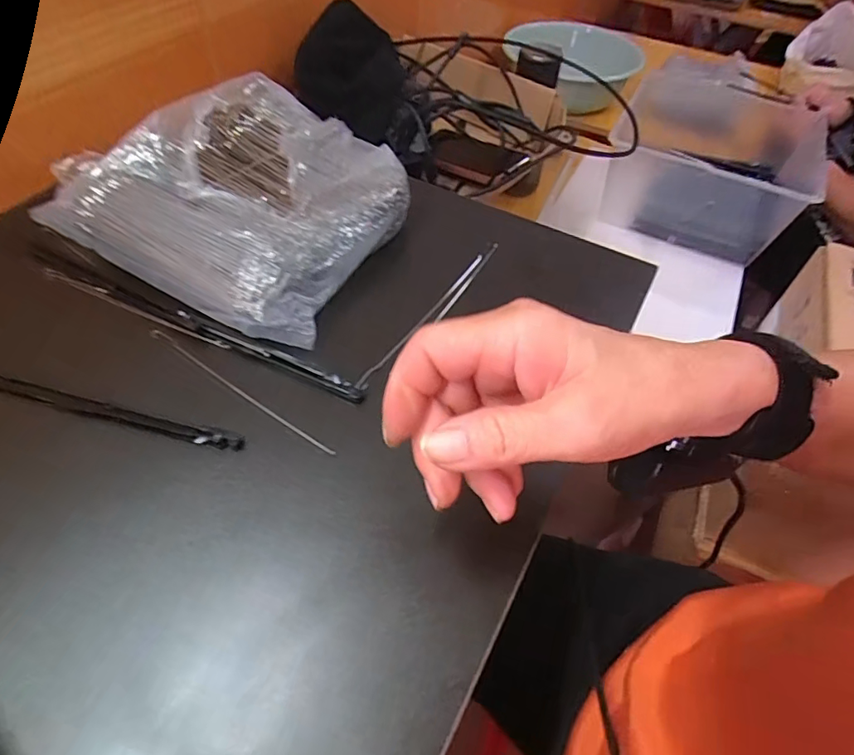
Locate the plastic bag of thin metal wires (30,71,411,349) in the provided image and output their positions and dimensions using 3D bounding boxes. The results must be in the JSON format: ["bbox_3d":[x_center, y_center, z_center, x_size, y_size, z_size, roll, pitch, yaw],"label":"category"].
[{"bbox_3d":[-0.144,-0.150,0.398,0.249,0.077,0.199,27,56,17],"label":"plastic bag of thin metal wires"}]

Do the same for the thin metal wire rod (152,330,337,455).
[{"bbox_3d":[-0.123,0.006,0.329,0.164,0.004,0.007,30,57,19],"label":"thin metal wire rod"}]

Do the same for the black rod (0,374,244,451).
[{"bbox_3d":[-0.199,0.019,0.314,0.182,0.009,0.013,14,53,8],"label":"black rod"}]

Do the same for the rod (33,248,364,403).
[{"bbox_3d":[-0.170,-0.042,0.359,0.282,0.009,0.014,23,55,14],"label":"rod"}]

